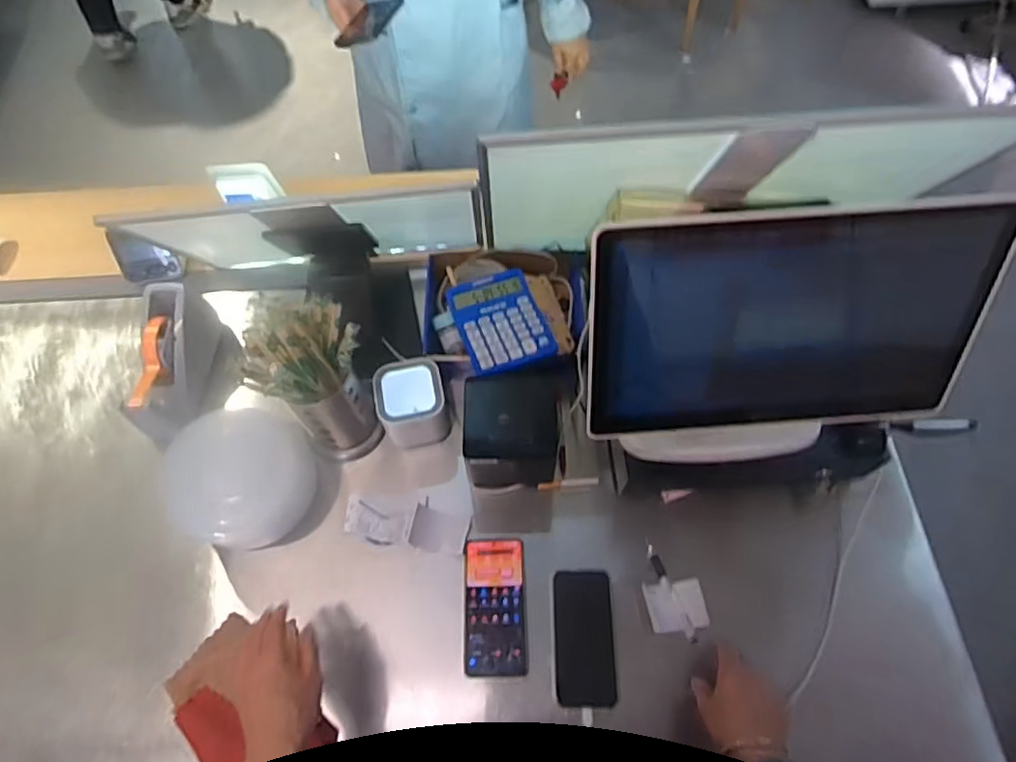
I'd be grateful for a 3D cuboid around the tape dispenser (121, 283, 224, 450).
[{"bbox_3d":[-0.501,-0.026,0.883,0.078,0.124,0.231,4,78,4],"label":"tape dispenser"}]

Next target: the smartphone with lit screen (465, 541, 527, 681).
[{"bbox_3d":[-0.016,0.283,0.763,0.077,0.006,0.166,-2,63,2],"label":"smartphone with lit screen"}]

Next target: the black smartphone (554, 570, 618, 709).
[{"bbox_3d":[0.096,0.319,0.749,0.074,0.006,0.155,-1,70,4],"label":"black smartphone"}]

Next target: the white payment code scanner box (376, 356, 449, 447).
[{"bbox_3d":[-0.134,0.030,0.840,0.094,0.091,0.099,-13,64,-5],"label":"white payment code scanner box"}]

